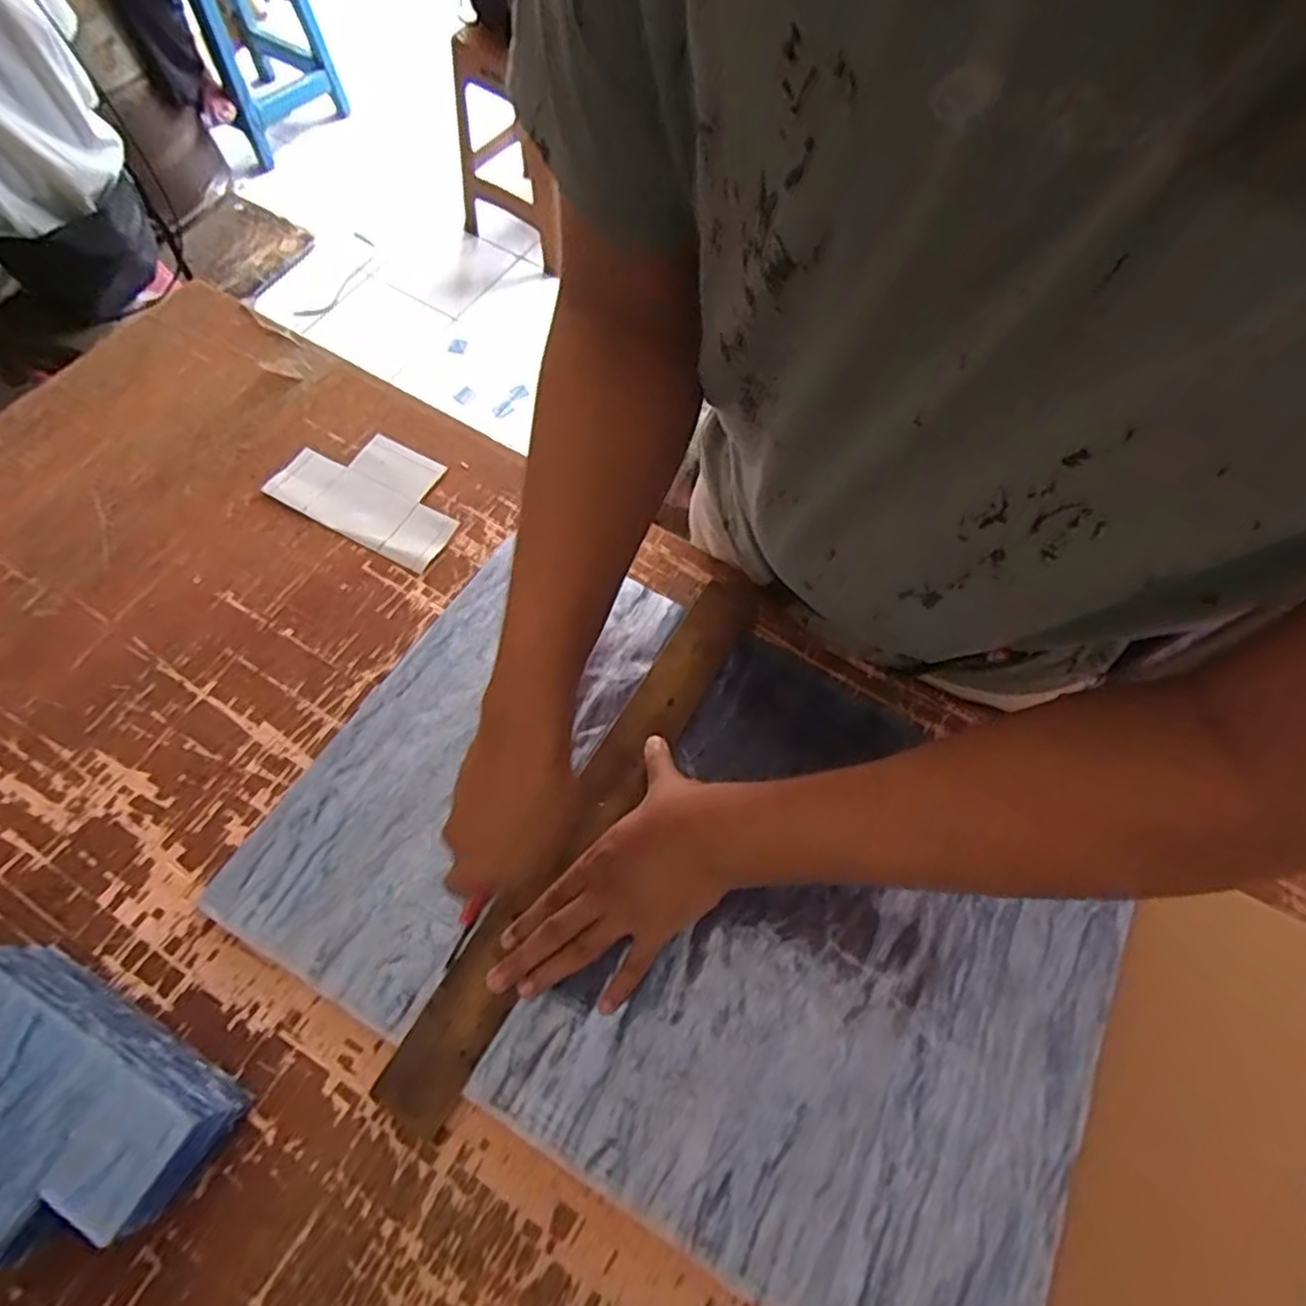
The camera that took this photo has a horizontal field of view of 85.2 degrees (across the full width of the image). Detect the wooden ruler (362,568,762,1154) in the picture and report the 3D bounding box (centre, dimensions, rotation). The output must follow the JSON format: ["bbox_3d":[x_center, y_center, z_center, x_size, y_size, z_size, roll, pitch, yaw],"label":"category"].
[{"bbox_3d":[-0.041,0.112,0.522,0.047,0.008,0.443,31,66,6],"label":"wooden ruler"}]

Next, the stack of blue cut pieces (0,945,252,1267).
[{"bbox_3d":[-0.336,0.258,0.397,0.170,0.073,0.108,29,66,11],"label":"stack of blue cut pieces"}]

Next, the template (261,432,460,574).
[{"bbox_3d":[-0.248,-0.146,0.637,0.165,0.004,0.104,27,66,10],"label":"template"}]

